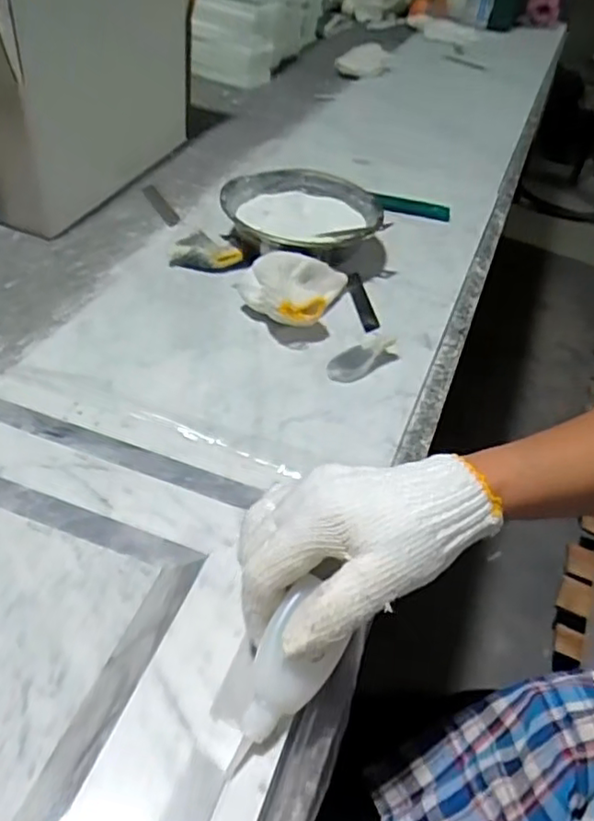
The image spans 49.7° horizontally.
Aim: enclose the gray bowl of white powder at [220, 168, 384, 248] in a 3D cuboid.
[{"bbox_3d":[0.004,-0.200,0.681,0.164,0.043,0.165,10,45,1],"label":"gray bowl of white powder"}]

